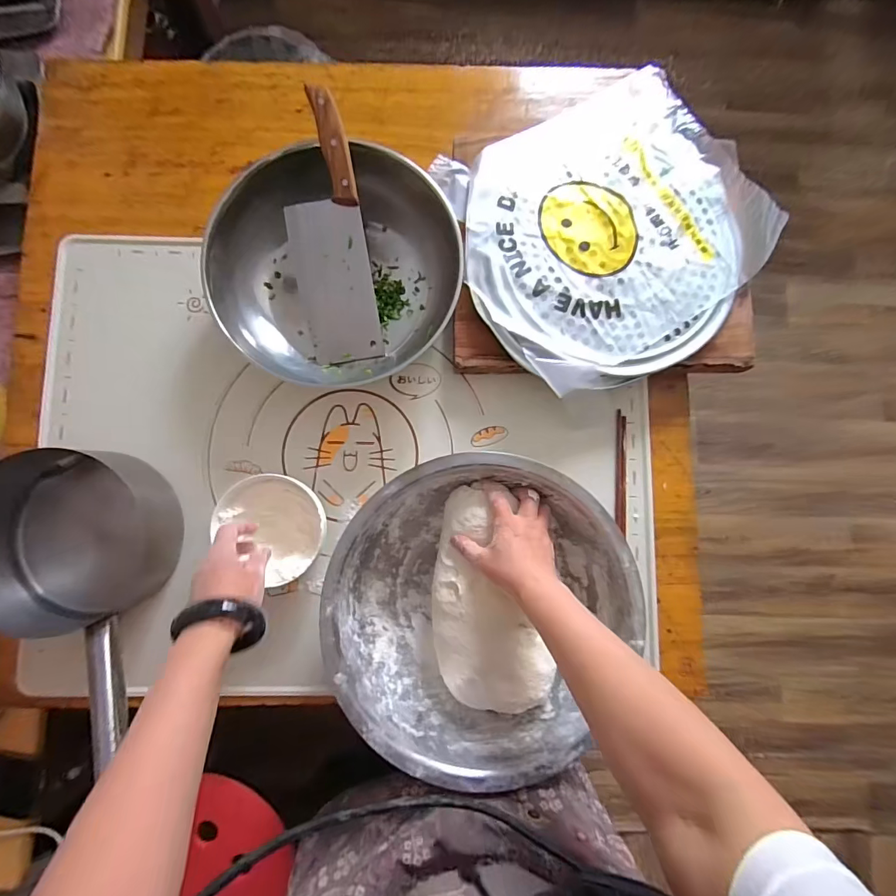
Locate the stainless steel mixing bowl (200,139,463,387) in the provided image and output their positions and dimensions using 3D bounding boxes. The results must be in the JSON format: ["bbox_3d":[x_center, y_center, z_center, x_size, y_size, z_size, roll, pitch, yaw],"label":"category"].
[{"bbox_3d":[-0.142,-0.226,0.562,0.278,0.088,0.284,0,84,-2],"label":"stainless steel mixing bowl"}]

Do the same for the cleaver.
[{"bbox_3d":[-0.145,-0.263,0.549,0.099,0.013,0.301,-2,106,-2],"label":"cleaver"}]

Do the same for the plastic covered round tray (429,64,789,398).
[{"bbox_3d":[0.201,-0.279,0.559,0.375,0.050,0.362,0,84,-2],"label":"plastic covered round tray"}]

